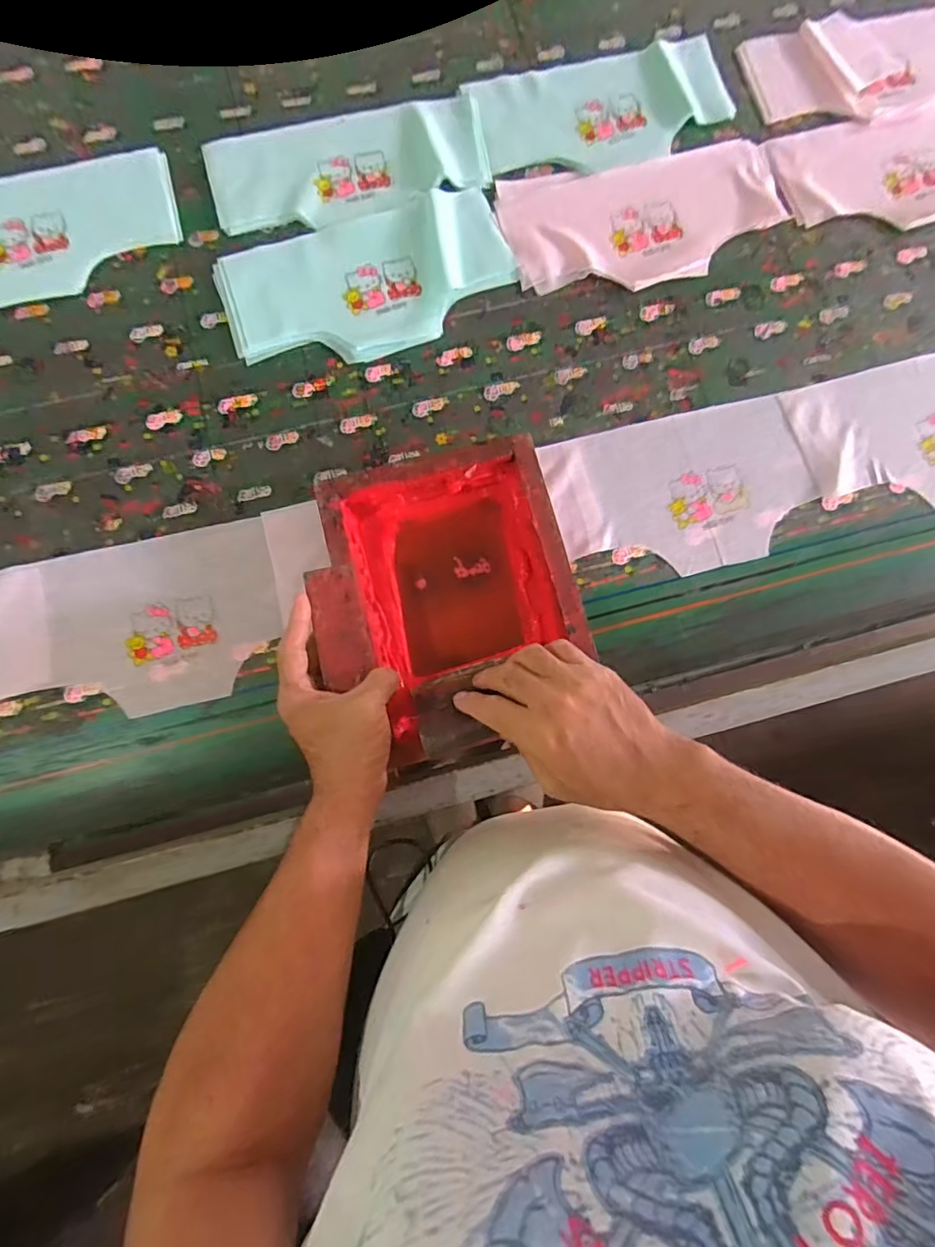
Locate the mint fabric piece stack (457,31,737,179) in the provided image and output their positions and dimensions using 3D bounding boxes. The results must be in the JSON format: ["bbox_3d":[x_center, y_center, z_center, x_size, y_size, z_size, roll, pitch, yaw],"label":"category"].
[{"bbox_3d":[0.161,-0.593,0.631,0.298,0.009,0.151,-18,80,-5],"label":"mint fabric piece stack"}]

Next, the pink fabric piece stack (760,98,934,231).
[{"bbox_3d":[0.510,-0.528,0.627,0.317,0.008,0.155,-15,80,-4],"label":"pink fabric piece stack"}]

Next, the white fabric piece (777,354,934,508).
[{"bbox_3d":[0.481,-0.202,0.572,0.275,0.006,0.161,-16,80,-4],"label":"white fabric piece"}]

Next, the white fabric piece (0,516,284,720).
[{"bbox_3d":[-0.313,0.003,0.517,0.263,0.009,0.160,-12,83,-4],"label":"white fabric piece"}]

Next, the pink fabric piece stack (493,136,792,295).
[{"bbox_3d":[0.199,-0.450,0.609,0.312,0.009,0.164,-13,80,-4],"label":"pink fabric piece stack"}]

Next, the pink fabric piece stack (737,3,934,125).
[{"bbox_3d":[0.486,-0.675,0.654,0.309,0.008,0.159,-21,80,-5],"label":"pink fabric piece stack"}]

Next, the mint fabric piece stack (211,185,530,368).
[{"bbox_3d":[-0.102,-0.362,0.585,0.303,0.011,0.161,-20,80,-5],"label":"mint fabric piece stack"}]

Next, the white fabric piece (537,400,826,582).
[{"bbox_3d":[0.218,-0.132,0.552,0.261,0.008,0.157,-13,80,-4],"label":"white fabric piece"}]

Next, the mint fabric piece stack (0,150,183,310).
[{"bbox_3d":[-0.472,-0.413,0.585,0.316,0.005,0.156,-13,80,-4],"label":"mint fabric piece stack"}]

